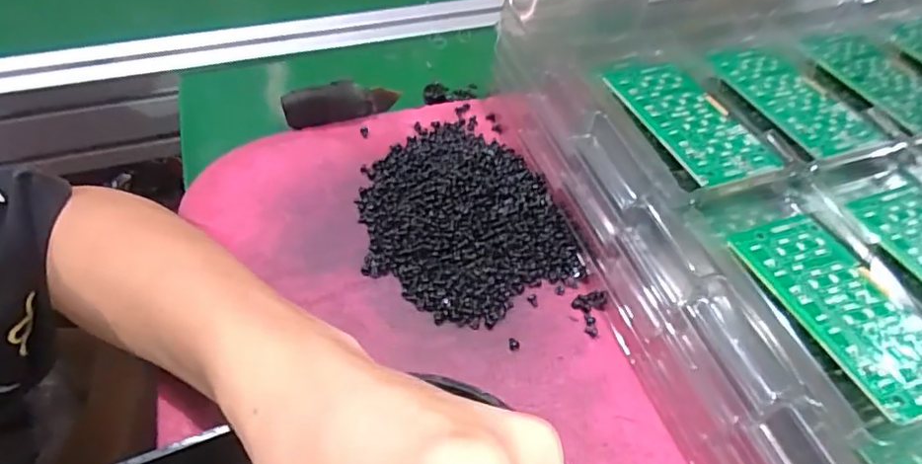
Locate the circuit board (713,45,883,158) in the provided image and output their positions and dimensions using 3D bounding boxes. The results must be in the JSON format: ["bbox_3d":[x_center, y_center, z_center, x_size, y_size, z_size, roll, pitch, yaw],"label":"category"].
[{"bbox_3d":[0.185,-0.075,0.329,0.051,0.005,0.097,-9,49,-11],"label":"circuit board"}]

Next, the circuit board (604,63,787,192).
[{"bbox_3d":[0.117,-0.060,0.308,0.047,0.008,0.095,-14,55,-16],"label":"circuit board"}]

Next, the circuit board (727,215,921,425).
[{"bbox_3d":[0.159,0.031,0.245,0.048,0.009,0.093,-16,56,-17],"label":"circuit board"}]

